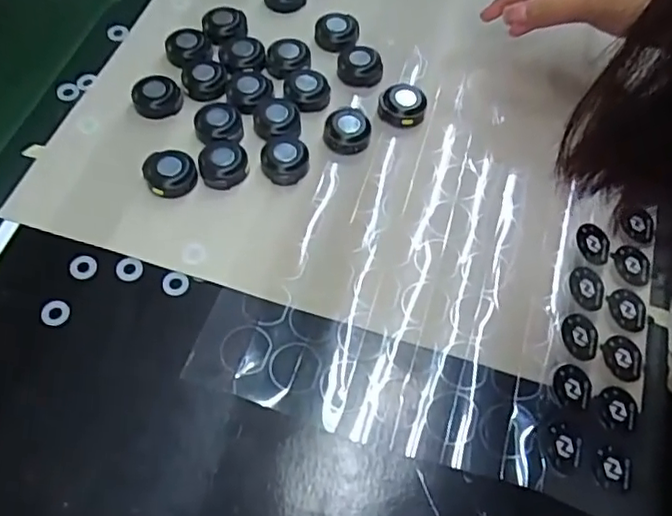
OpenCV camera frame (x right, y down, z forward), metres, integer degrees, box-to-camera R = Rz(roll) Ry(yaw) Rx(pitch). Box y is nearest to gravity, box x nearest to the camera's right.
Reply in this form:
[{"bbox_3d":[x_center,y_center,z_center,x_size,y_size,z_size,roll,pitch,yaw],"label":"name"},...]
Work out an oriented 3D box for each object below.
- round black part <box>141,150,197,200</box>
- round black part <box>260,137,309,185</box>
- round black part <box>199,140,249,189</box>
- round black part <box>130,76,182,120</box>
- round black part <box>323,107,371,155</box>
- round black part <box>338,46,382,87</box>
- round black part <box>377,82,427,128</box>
[{"bbox_3d":[-0.099,-0.051,0.373,0.028,0.010,0.034,-24,63,-16],"label":"round black part"},{"bbox_3d":[-0.031,-0.060,0.382,0.029,0.013,0.030,1,59,-2],"label":"round black part"},{"bbox_3d":[-0.068,-0.056,0.380,0.029,0.012,0.034,-5,59,-6],"label":"round black part"},{"bbox_3d":[-0.115,-0.104,0.400,0.029,0.010,0.035,-22,62,-15],"label":"round black part"},{"bbox_3d":[0.007,-0.079,0.394,0.029,0.013,0.029,1,59,-2],"label":"round black part"},{"bbox_3d":[0.016,-0.128,0.418,0.030,0.017,0.026,4,59,0],"label":"round black part"},{"bbox_3d":[0.044,-0.099,0.406,0.028,0.015,0.028,1,59,-2],"label":"round black part"}]

